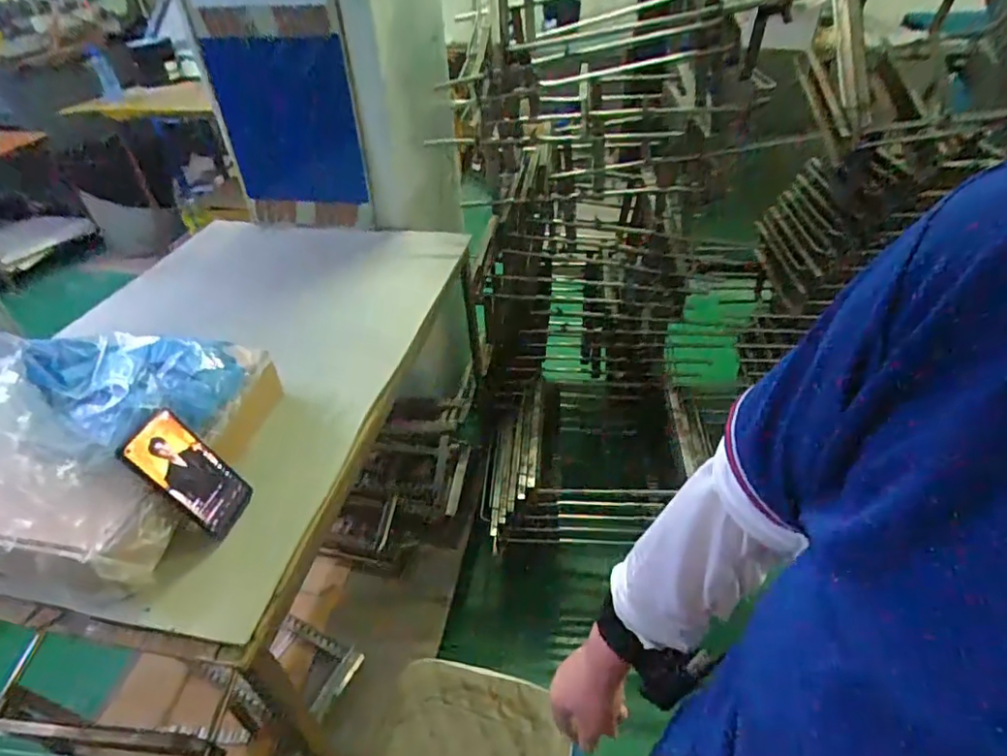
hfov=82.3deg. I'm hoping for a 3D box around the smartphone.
[{"bbox_3d":[-0.369,0.114,0.682,0.009,0.152,0.075,-17,30,33],"label":"smartphone"}]

